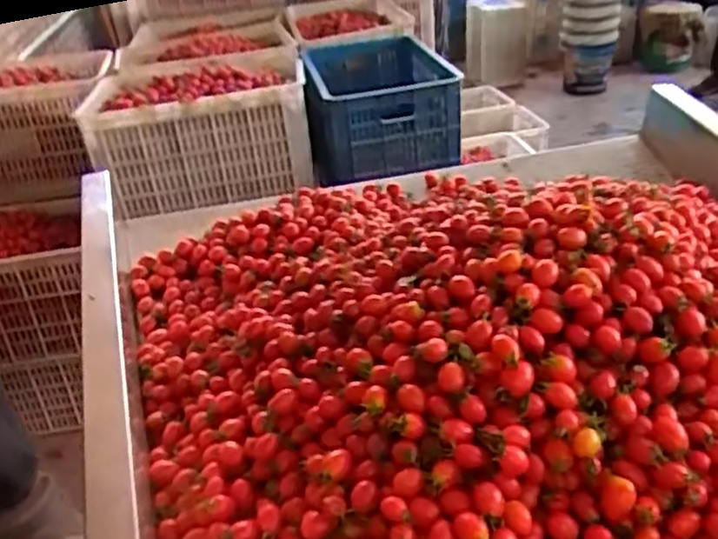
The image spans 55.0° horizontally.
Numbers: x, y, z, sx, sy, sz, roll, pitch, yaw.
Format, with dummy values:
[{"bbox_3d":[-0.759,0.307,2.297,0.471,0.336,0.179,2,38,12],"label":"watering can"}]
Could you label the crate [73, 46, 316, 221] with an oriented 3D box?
[{"bbox_3d":[-0.387,-0.350,1.737,0.520,0.276,0.401,-6,31,-2],"label":"crate"}]

